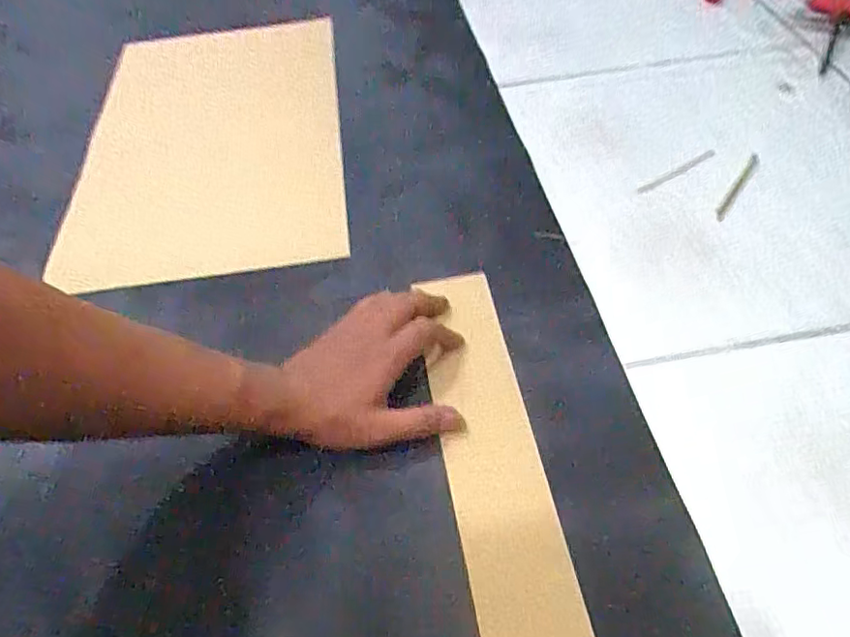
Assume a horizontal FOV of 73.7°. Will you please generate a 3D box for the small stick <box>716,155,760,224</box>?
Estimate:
[{"bbox_3d":[0.308,-0.129,0.557,0.010,0.004,0.105,29,61,24],"label":"small stick"}]

